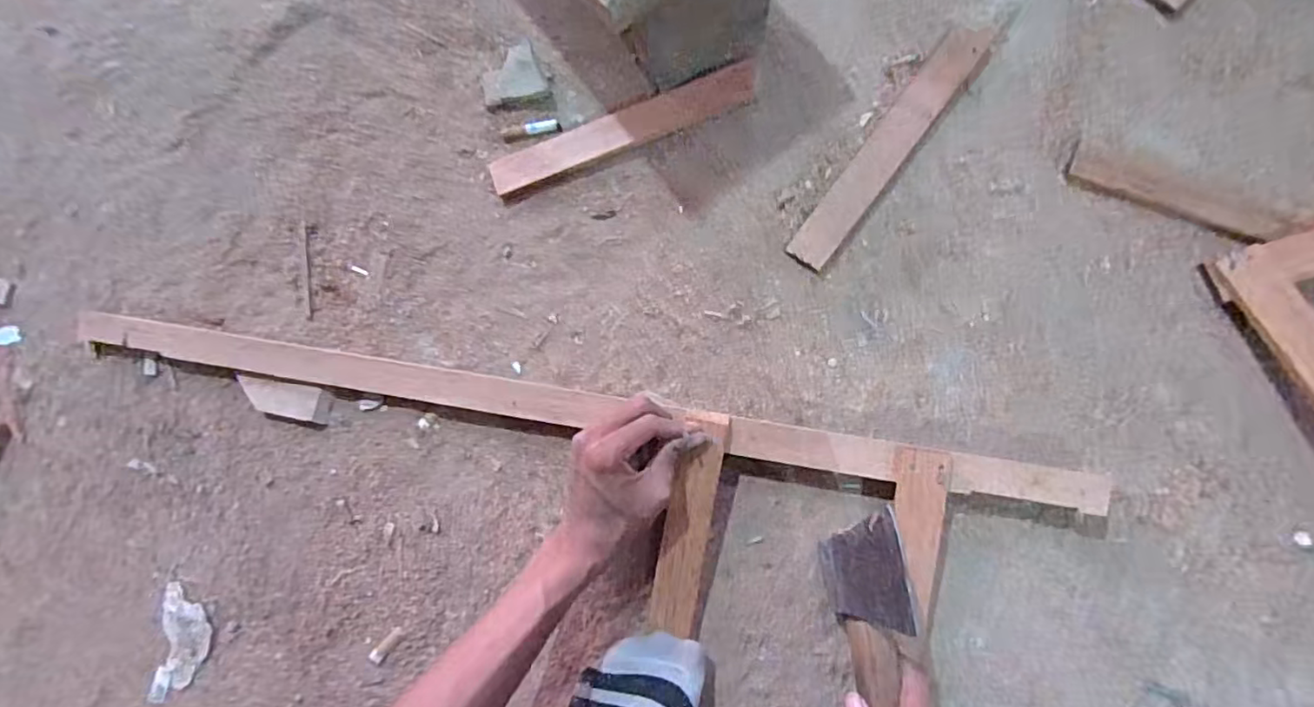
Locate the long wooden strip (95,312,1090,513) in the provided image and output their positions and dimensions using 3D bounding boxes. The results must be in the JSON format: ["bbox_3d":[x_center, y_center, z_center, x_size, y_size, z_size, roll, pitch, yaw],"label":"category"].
[{"bbox_3d":[-0.096,0.044,0.519,0.877,0.020,0.034,9,84,8],"label":"long wooden strip"}]

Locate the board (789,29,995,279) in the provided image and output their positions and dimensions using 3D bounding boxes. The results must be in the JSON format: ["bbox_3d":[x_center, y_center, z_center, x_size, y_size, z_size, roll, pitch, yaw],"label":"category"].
[{"bbox_3d":[0.206,-0.182,0.529,0.039,0.008,0.260,37,88,9],"label":"board"}]

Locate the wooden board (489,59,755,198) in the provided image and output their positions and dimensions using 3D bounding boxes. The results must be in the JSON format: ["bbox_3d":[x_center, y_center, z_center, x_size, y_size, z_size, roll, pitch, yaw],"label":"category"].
[{"bbox_3d":[-0.031,-0.206,0.559,0.252,0.011,0.041,-19,82,3],"label":"wooden board"}]

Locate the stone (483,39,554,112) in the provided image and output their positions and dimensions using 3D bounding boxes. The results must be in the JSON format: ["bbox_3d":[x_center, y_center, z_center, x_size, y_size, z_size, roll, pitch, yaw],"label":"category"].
[{"bbox_3d":[-0.136,-0.255,0.572,0.060,0.017,0.055,-25,81,2],"label":"stone"}]

